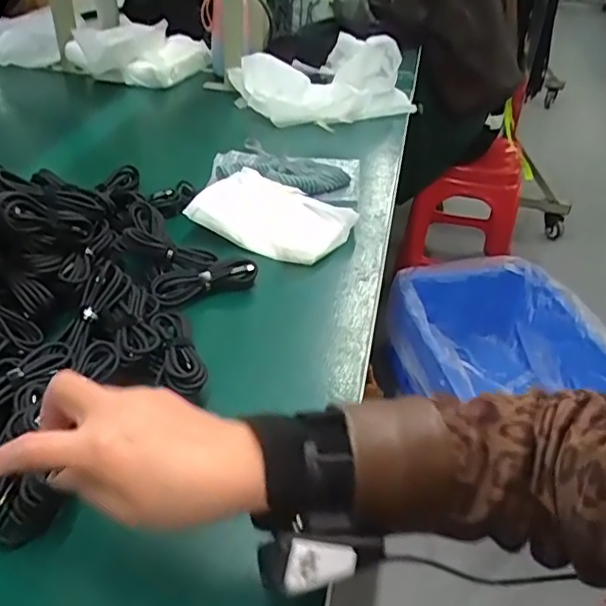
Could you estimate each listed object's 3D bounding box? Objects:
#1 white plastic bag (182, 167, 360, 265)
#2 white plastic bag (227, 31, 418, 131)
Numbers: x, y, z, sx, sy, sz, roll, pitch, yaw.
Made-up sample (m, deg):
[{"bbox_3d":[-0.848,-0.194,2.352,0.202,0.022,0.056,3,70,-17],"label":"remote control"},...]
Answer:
[{"bbox_3d":[-0.033,-0.105,0.708,0.169,0.056,0.103,15,41,17],"label":"white plastic bag"},{"bbox_3d":[0.030,-0.402,1.047,0.301,0.117,0.250,-6,39,-9],"label":"white plastic bag"}]

